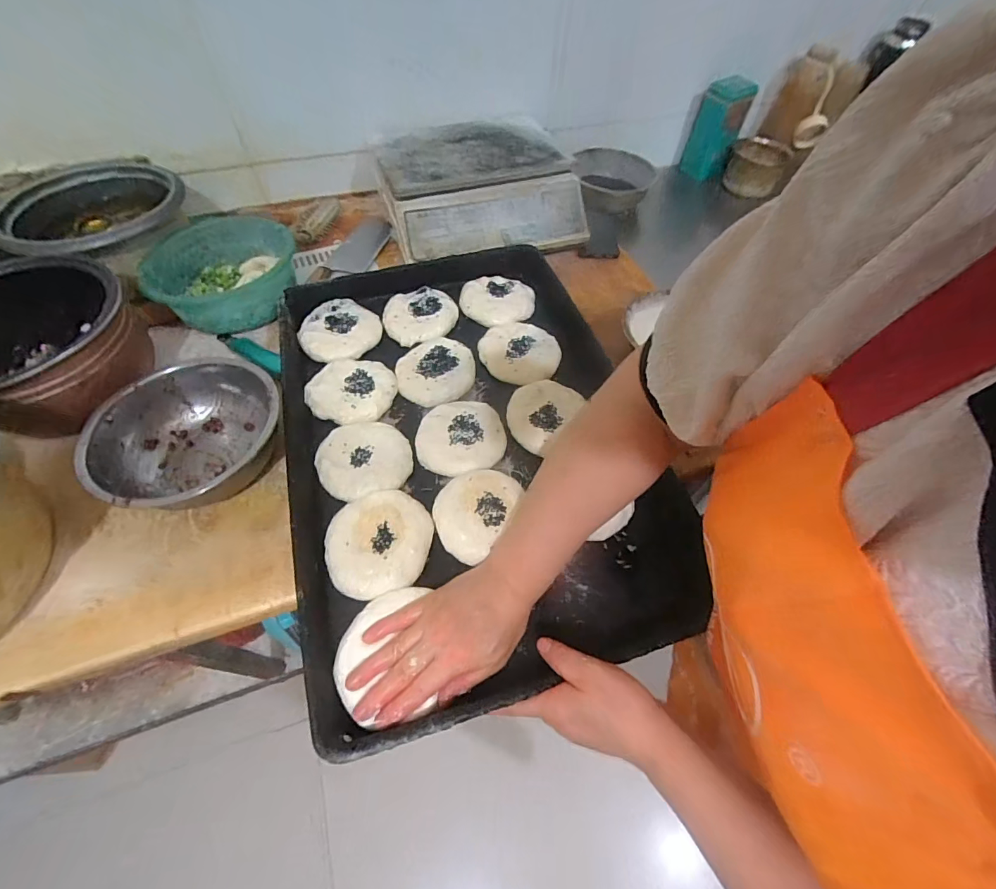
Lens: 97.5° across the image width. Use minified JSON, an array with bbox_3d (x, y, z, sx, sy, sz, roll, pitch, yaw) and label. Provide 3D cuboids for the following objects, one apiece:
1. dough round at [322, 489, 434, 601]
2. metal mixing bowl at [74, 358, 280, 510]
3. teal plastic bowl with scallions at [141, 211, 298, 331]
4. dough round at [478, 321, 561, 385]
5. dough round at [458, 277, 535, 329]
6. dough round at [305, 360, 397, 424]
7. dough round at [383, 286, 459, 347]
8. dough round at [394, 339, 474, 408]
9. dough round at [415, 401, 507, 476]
[{"bbox_3d":[-0.124,0.100,0.461,0.107,0.014,0.108,1,56,-1],"label":"dough round"},{"bbox_3d":[-0.350,-0.008,0.504,0.176,0.073,0.194,38,63,22],"label":"metal mixing bowl"},{"bbox_3d":[-0.397,-0.247,0.648,0.196,0.072,0.184,-17,58,-12],"label":"teal plastic bowl with scallions"},{"bbox_3d":[0.030,-0.128,0.604,0.109,0.018,0.094,13,56,7],"label":"dough round"},{"bbox_3d":[-0.001,-0.216,0.654,0.099,0.024,0.099,1,56,-1],"label":"dough round"},{"bbox_3d":[-0.189,-0.070,0.564,0.100,0.019,0.094,1,56,-1],"label":"dough round"},{"bbox_3d":[-0.113,-0.189,0.643,0.104,0.030,0.104,1,56,-1],"label":"dough round"},{"bbox_3d":[-0.086,-0.101,0.591,0.102,0.023,0.099,1,56,-1],"label":"dough round"},{"bbox_3d":[-0.046,-0.009,0.532,0.104,0.019,0.093,-12,57,-10],"label":"dough round"}]

